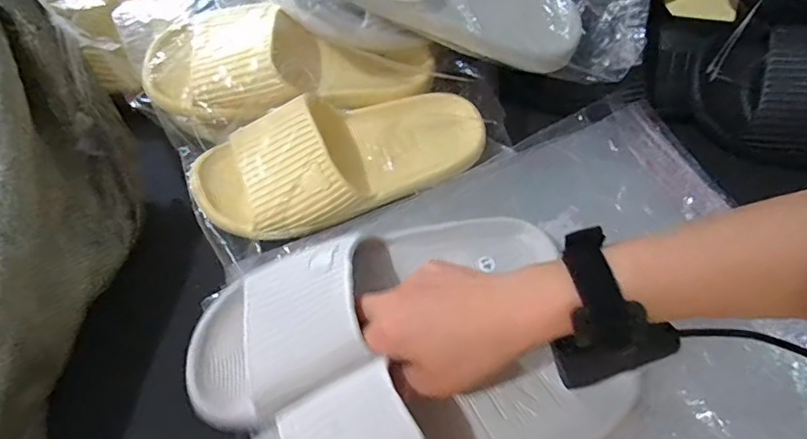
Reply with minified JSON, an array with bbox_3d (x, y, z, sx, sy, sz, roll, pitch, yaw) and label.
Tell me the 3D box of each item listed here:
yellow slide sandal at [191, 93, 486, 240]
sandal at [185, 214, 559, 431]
[{"bbox_3d":[-0.052,-0.061,0.432,0.239,0.056,0.090,-22,56,-12],"label":"yellow slide sandal"},{"bbox_3d":[-0.024,0.047,0.367,0.263,0.075,0.102,-26,57,-19],"label":"sandal"}]

